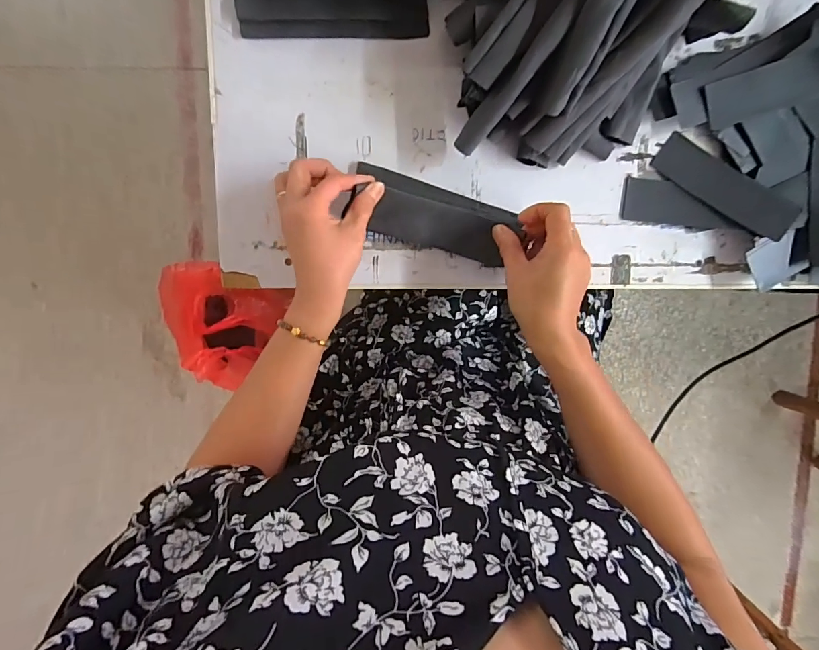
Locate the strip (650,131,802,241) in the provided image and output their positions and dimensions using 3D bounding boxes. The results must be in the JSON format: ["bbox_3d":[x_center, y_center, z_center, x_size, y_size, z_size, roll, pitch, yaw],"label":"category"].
[{"bbox_3d":[0.331,-0.146,0.445,0.149,0.010,0.044,35,101,7],"label":"strip"}]

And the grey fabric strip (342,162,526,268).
[{"bbox_3d":[0.023,-0.112,0.438,0.166,0.032,0.067,22,96,2],"label":"grey fabric strip"}]

